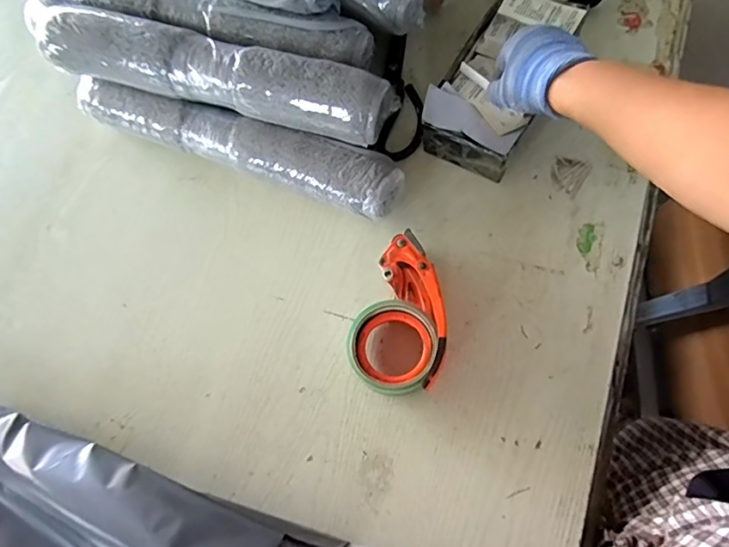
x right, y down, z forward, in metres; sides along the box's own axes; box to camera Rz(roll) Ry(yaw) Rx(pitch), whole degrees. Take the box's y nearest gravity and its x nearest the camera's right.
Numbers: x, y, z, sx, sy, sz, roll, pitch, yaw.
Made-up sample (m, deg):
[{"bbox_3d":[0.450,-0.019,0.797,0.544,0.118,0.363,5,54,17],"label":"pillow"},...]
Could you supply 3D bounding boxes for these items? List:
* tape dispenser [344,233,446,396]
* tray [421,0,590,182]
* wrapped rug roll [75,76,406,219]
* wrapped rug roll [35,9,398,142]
[{"bbox_3d":[0.045,0.047,0.494,0.090,0.062,0.153,21,76,13],"label":"tape dispenser"},{"bbox_3d":[0.151,-0.224,0.548,0.107,0.049,0.214,25,84,11],"label":"tray"},{"bbox_3d":[-0.155,-0.156,0.578,0.412,0.078,0.065,22,76,14],"label":"wrapped rug roll"},{"bbox_3d":[-0.164,-0.218,0.515,0.392,0.065,0.056,14,75,12],"label":"wrapped rug roll"}]

